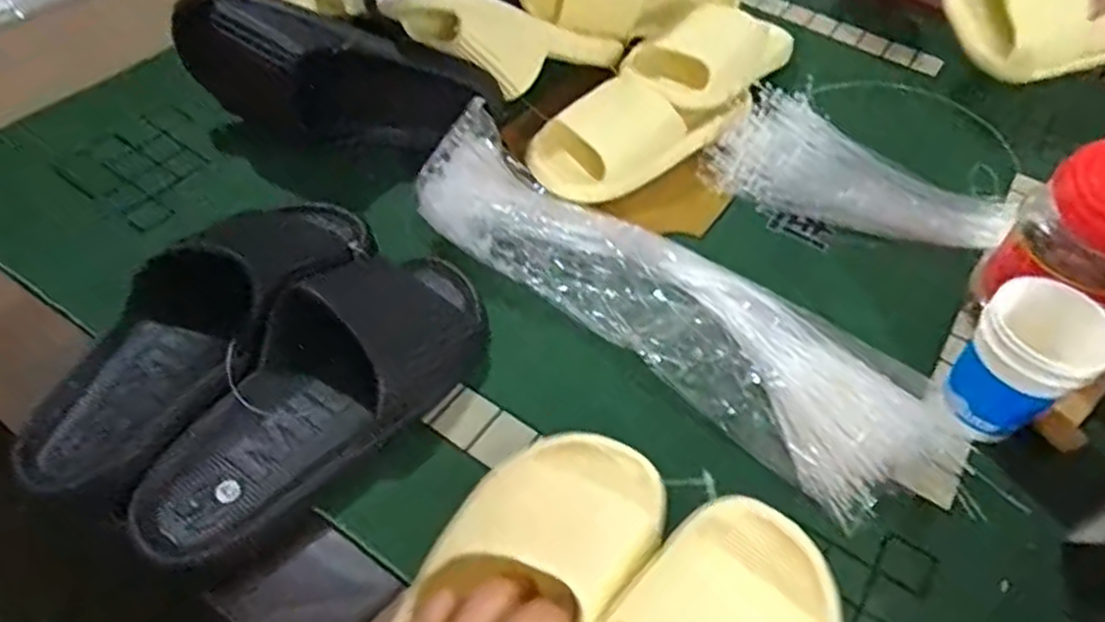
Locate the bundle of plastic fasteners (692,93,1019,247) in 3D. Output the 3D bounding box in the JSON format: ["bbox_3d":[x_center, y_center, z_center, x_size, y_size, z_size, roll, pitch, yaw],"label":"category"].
[{"bbox_3d":[0.275,-0.121,0.665,0.259,0.036,0.135,22,52,14],"label":"bundle of plastic fasteners"}]

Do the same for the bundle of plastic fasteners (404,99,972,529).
[{"bbox_3d":[0.081,-0.001,0.526,0.417,0.062,0.130,29,54,19],"label":"bundle of plastic fasteners"}]

